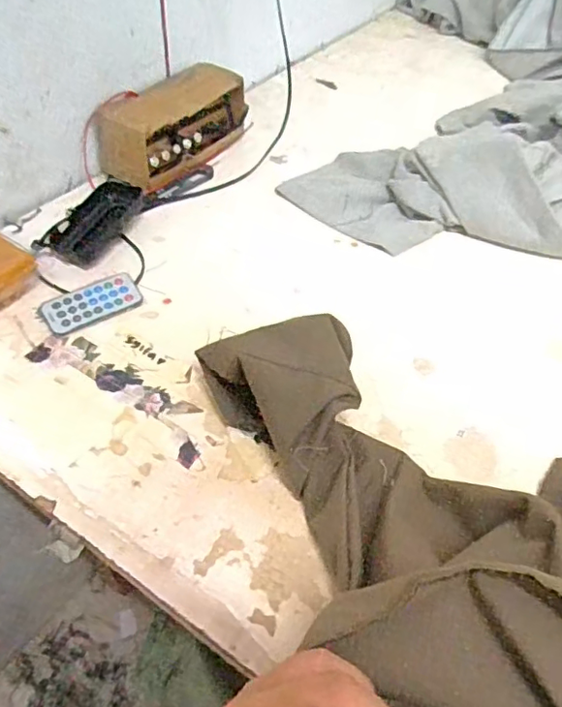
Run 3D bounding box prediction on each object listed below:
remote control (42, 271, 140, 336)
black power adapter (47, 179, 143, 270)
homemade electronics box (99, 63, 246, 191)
[{"bbox_3d":[-0.169,-0.044,0.516,0.084,0.013,0.043,-30,56,-26],"label":"remote control"},{"bbox_3d":[-0.186,-0.135,0.576,0.051,0.027,0.112,17,50,13],"label":"black power adapter"},{"bbox_3d":[-0.123,-0.265,0.667,0.074,0.080,0.186,28,53,21],"label":"homemade electronics box"}]

